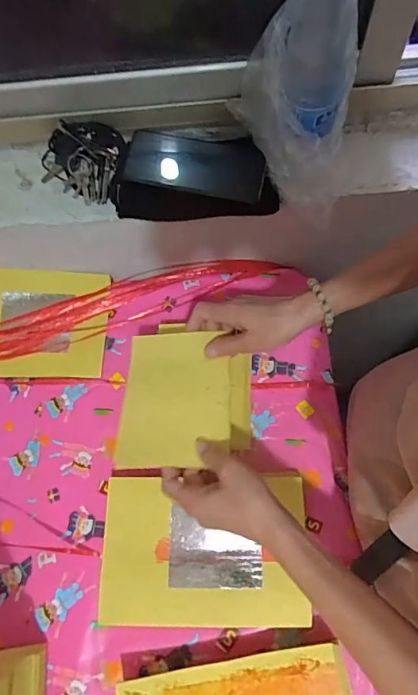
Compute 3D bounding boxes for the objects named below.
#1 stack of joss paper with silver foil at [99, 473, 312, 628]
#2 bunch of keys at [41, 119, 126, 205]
[{"bbox_3d":[-0.005,0.235,0.526,0.234,0.035,0.158,-1,68,2],"label":"stack of joss paper with silver foil"},{"bbox_3d":[-0.161,-0.239,0.557,0.097,0.057,0.083,18,69,9],"label":"bunch of keys"}]

